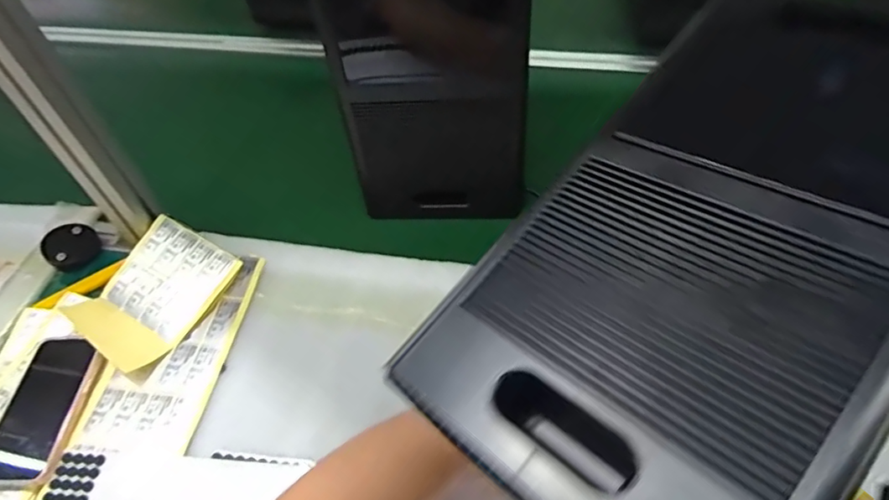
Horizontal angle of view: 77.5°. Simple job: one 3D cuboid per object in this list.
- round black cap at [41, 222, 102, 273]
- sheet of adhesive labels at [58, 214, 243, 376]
[{"bbox_3d":[-0.448,-0.004,0.669,0.058,0.011,0.059,15,58,-25],"label":"round black cap"},{"bbox_3d":[-0.322,0.042,0.606,0.133,0.038,0.153,26,58,24],"label":"sheet of adhesive labels"}]

